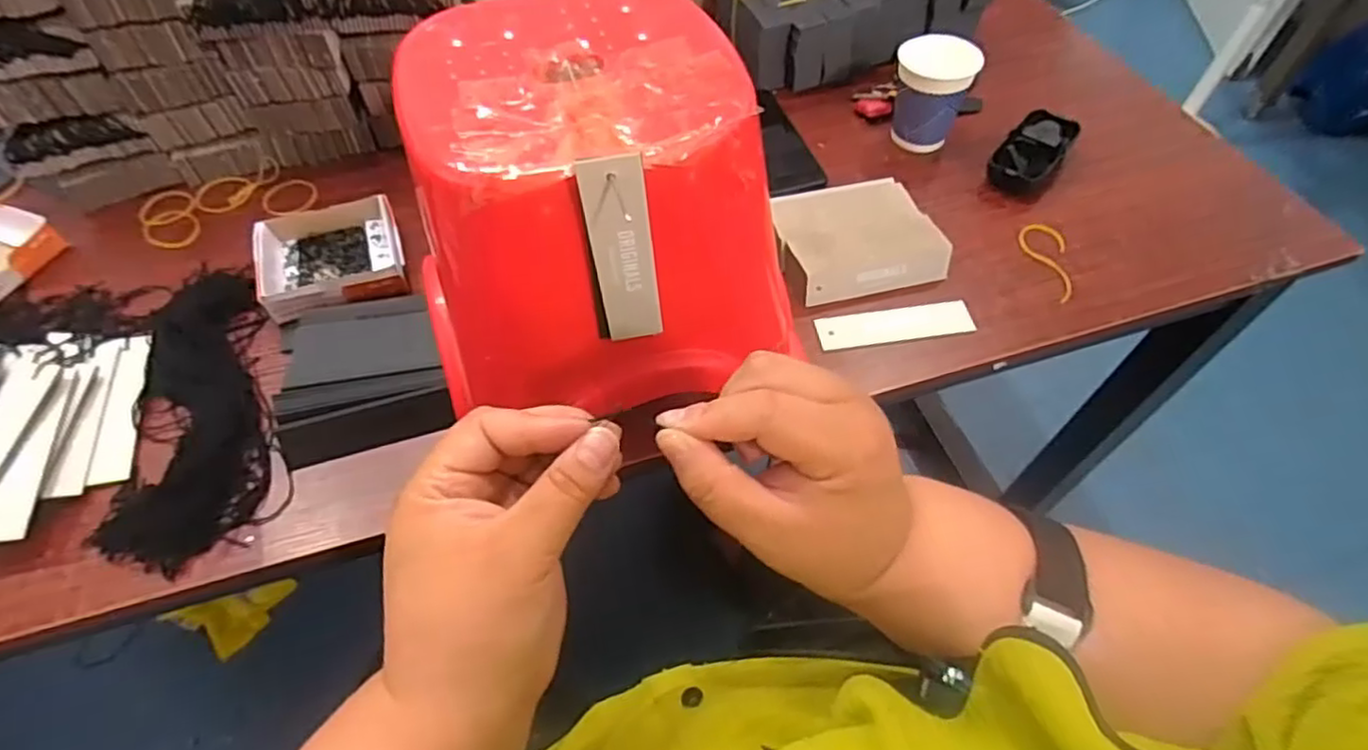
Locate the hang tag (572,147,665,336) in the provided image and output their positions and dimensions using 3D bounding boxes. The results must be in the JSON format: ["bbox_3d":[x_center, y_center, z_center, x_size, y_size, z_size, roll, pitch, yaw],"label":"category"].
[{"bbox_3d":[-0.034,-0.063,0.377,0.036,0.125,0.005,-10,53,-6],"label":"hang tag"}]

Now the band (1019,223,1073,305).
[{"bbox_3d":[0.318,-0.100,0.604,0.037,0.004,0.090,9,55,6],"label":"band"}]

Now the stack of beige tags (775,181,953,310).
[{"bbox_3d":[0.148,-0.123,0.602,0.138,0.041,0.112,-14,56,-10],"label":"stack of beige tags"}]

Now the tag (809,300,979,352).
[{"bbox_3d":[0.172,-0.041,0.567,0.126,0.004,0.034,-8,57,-3],"label":"tag"}]

